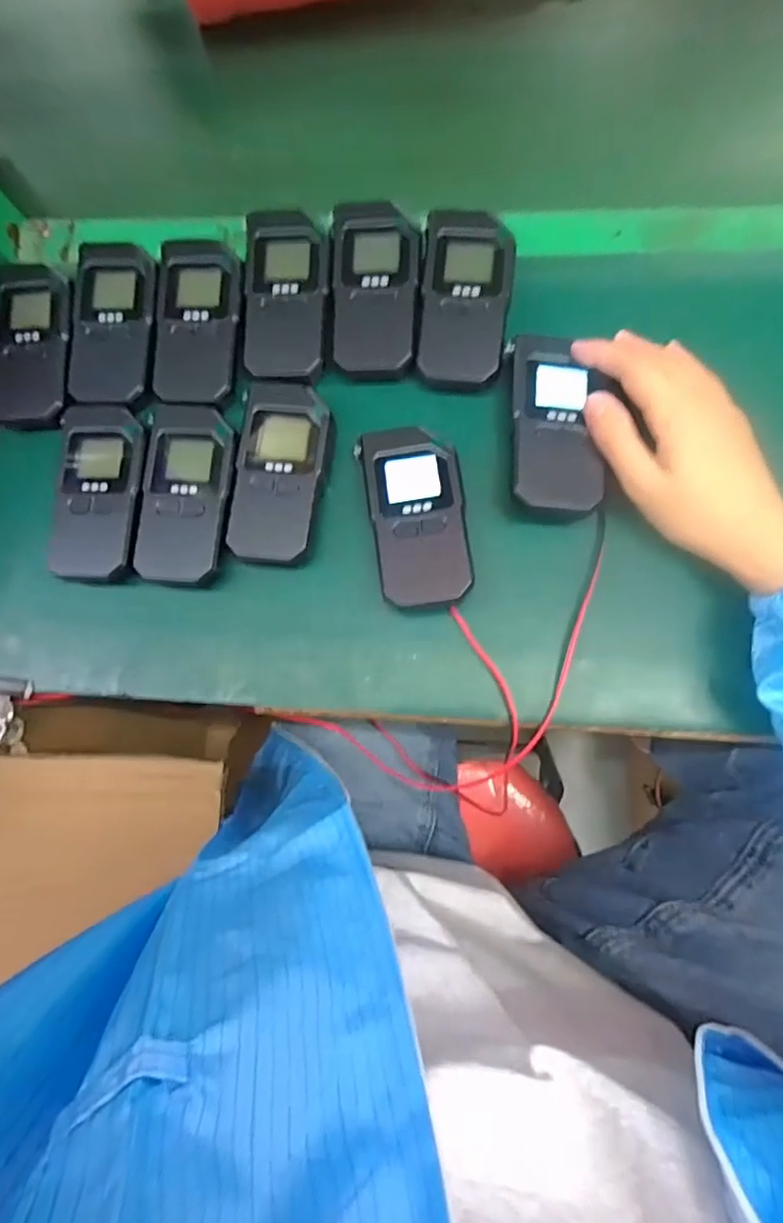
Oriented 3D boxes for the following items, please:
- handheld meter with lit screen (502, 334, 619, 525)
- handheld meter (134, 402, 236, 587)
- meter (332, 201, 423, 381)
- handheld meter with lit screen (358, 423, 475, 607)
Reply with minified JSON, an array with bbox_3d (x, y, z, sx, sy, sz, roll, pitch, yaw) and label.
[{"bbox_3d":[0.099,-0.111,0.351,0.052,0.028,0.115,-3,80,4],"label":"handheld meter with lit screen"},{"bbox_3d":[-0.131,-0.076,0.362,0.055,0.014,0.118,2,81,6],"label":"handheld meter"},{"bbox_3d":[-0.010,-0.211,0.376,0.056,0.018,0.113,-1,81,6],"label":"meter"},{"bbox_3d":[0.016,-0.059,0.346,0.057,0.021,0.113,-12,80,4],"label":"handheld meter with lit screen"}]

